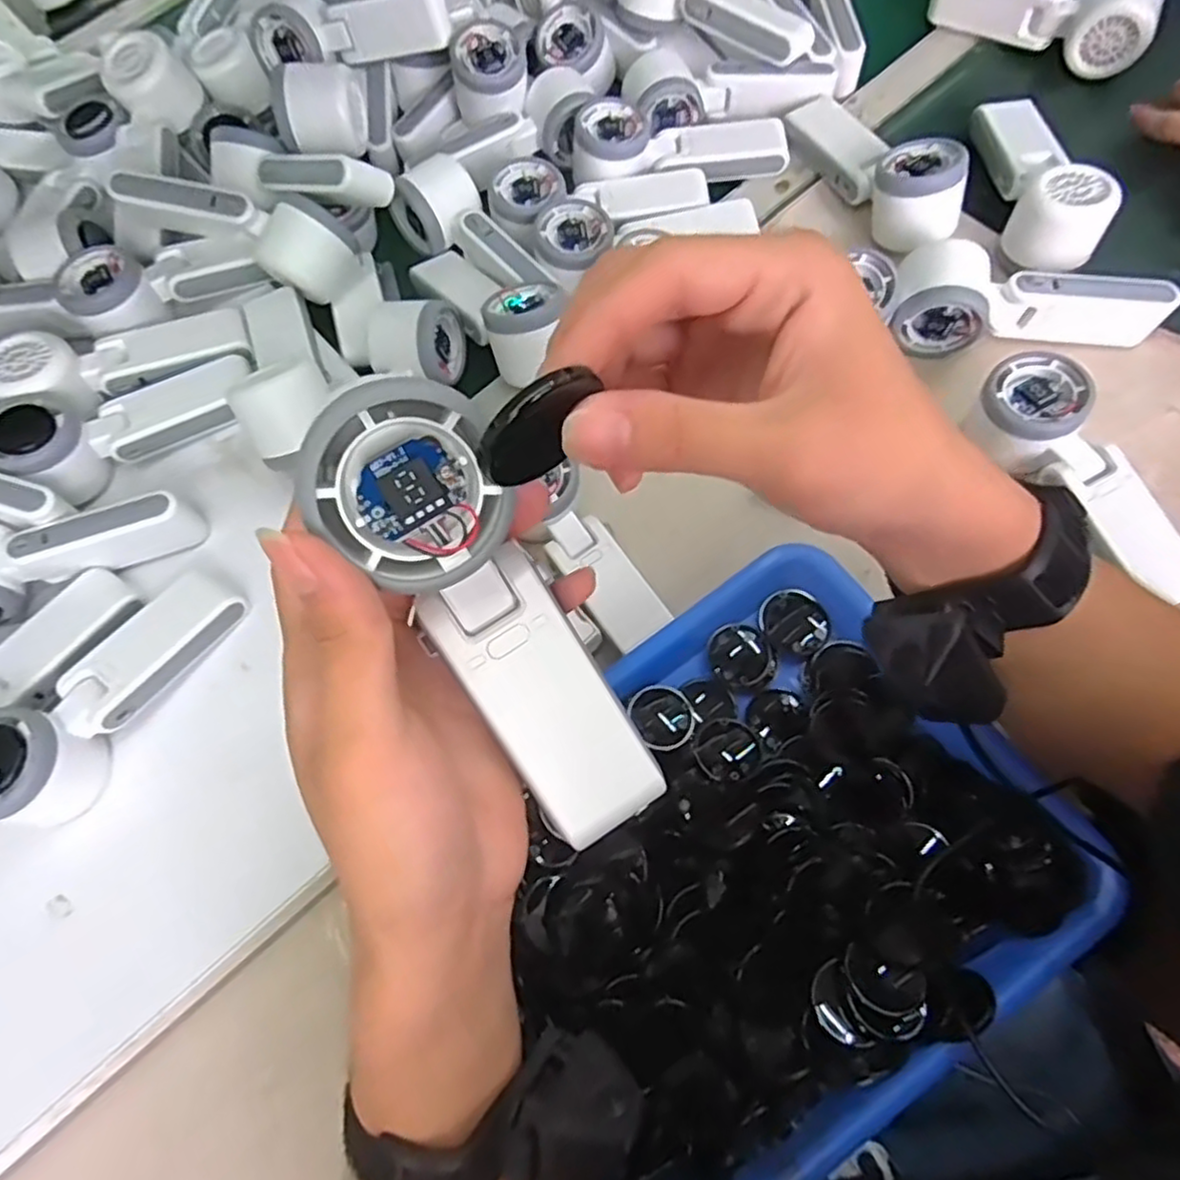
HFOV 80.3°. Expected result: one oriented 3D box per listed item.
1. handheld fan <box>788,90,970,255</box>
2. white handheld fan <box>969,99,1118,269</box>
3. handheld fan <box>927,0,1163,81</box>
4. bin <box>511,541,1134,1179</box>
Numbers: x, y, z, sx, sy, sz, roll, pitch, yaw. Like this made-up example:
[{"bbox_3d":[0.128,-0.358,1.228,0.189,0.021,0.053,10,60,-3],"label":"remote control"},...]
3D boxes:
[{"bbox_3d":[0.212,-0.315,0.522,0.049,0.056,0.170,-26,61,-6],"label":"handheld fan"},{"bbox_3d":[0.316,-0.299,0.498,0.047,0.061,0.156,-5,68,5],"label":"white handheld fan"},{"bbox_3d":[0.357,-0.463,0.550,0.168,0.062,0.046,35,77,19],"label":"handheld fan"},{"bbox_3d":[0.088,0.143,0.389,0.297,0.072,0.258,-36,69,-7],"label":"bin"}]

